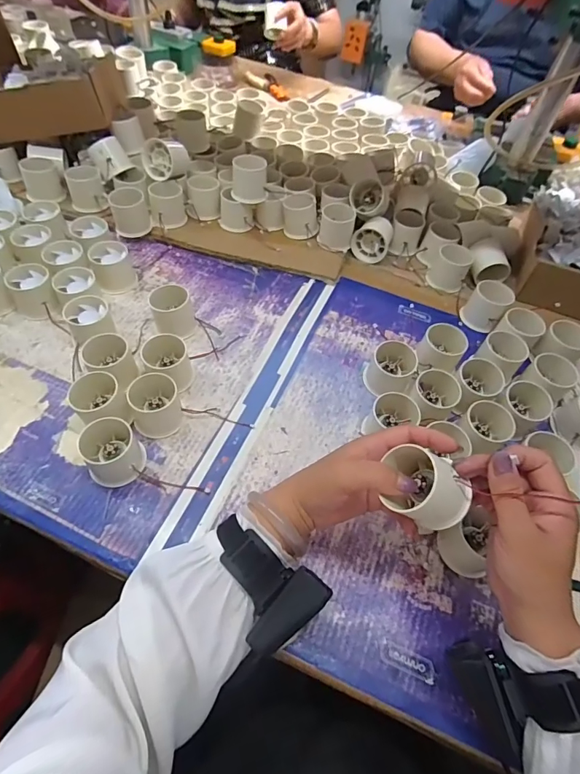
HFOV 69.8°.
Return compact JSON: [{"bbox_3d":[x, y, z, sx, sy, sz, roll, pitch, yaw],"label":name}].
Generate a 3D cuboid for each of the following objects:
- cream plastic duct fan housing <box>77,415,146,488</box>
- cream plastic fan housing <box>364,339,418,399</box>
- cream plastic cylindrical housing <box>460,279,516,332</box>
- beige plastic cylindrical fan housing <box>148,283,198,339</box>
[{"bbox_3d":[-0.181,0.066,0.422,0.054,0.050,0.053,-30,63,-22],"label":"cream plastic duct fan housing"},{"bbox_3d":[0.124,-0.024,0.509,0.059,0.038,0.059,2,56,-3],"label":"cream plastic fan housing"},{"bbox_3d":[0.273,-0.113,0.576,0.051,0.055,0.046,35,60,18],"label":"cream plastic cylindrical housing"},{"bbox_3d":[-0.147,-0.094,0.527,0.050,0.050,0.051,2,56,-3],"label":"beige plastic cylindrical fan housing"}]

